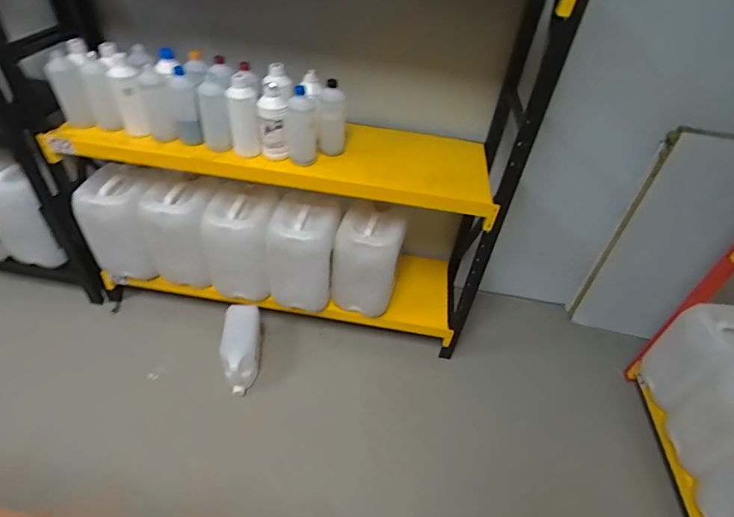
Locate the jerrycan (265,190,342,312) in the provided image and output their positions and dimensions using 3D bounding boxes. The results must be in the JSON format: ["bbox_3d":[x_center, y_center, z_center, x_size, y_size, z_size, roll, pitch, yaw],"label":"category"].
[{"bbox_3d":[-0.235,-0.010,1.603,0.226,0.378,0.202,11,42,4],"label":"jerrycan"}]

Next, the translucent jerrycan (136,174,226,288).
[{"bbox_3d":[-0.684,-0.093,1.636,0.250,0.384,0.223,14,43,7],"label":"translucent jerrycan"}]

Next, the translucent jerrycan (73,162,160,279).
[{"bbox_3d":[-0.916,-0.133,1.638,0.247,0.380,0.225,4,43,-4],"label":"translucent jerrycan"}]

